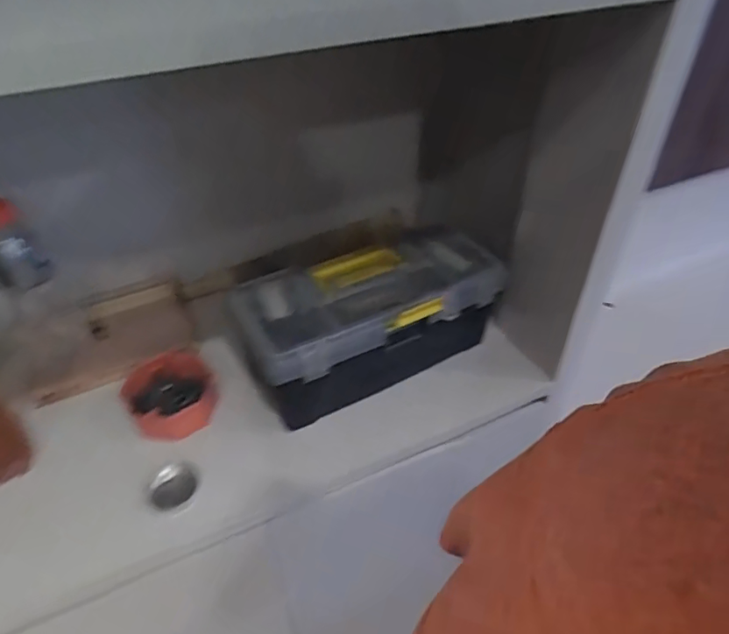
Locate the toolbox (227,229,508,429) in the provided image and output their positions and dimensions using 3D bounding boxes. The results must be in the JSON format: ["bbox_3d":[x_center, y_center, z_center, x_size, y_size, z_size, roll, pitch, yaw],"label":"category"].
[{"bbox_3d":[0.015,0.012,0.664,0.302,0.144,0.176,-24,46,-25],"label":"toolbox"}]

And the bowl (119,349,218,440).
[{"bbox_3d":[-0.230,0.091,0.645,0.098,0.037,0.106,0,41,0],"label":"bowl"}]

